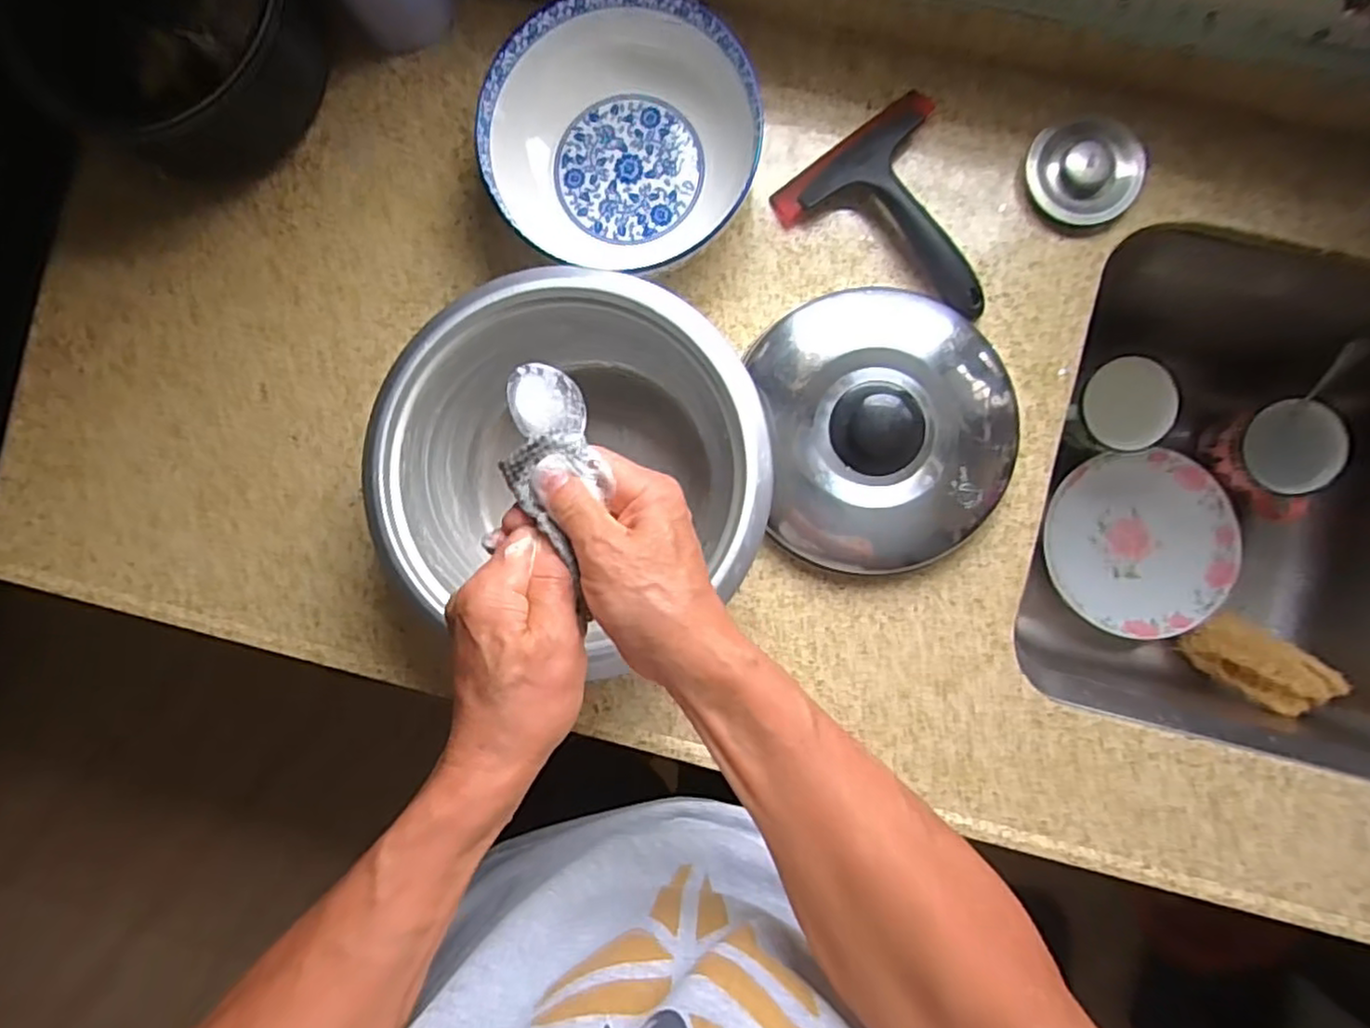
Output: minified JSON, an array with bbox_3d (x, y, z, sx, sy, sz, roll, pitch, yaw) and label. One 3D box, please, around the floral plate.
[{"bbox_3d":[0.462,0.030,0.719,0.174,0.029,0.182,0,89,4],"label":"floral plate"}]

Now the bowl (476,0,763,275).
[{"bbox_3d":[-0.044,-0.280,0.522,0.198,0.059,0.187,0,90,3],"label":"bowl"}]

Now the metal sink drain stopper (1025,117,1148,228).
[{"bbox_3d":[0.305,-0.261,0.531,0.079,0.016,0.080,0,90,3],"label":"metal sink drain stopper"}]

